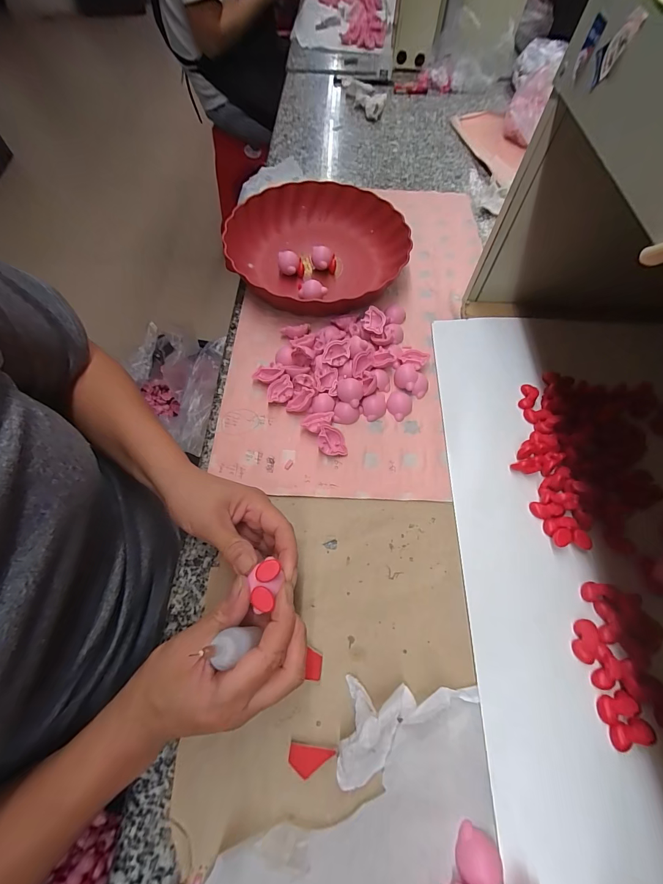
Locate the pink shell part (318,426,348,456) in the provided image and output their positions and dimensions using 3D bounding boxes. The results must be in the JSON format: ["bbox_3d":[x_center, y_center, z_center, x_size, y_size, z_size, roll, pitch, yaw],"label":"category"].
[{"bbox_3d":[0.000,-0.001,0.359,0.028,0.010,0.033,-7,87,-20],"label":"pink shell part"}]

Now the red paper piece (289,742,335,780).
[{"bbox_3d":[-0.015,0.232,0.247,0.032,0.004,0.017,3,55,8],"label":"red paper piece"}]

